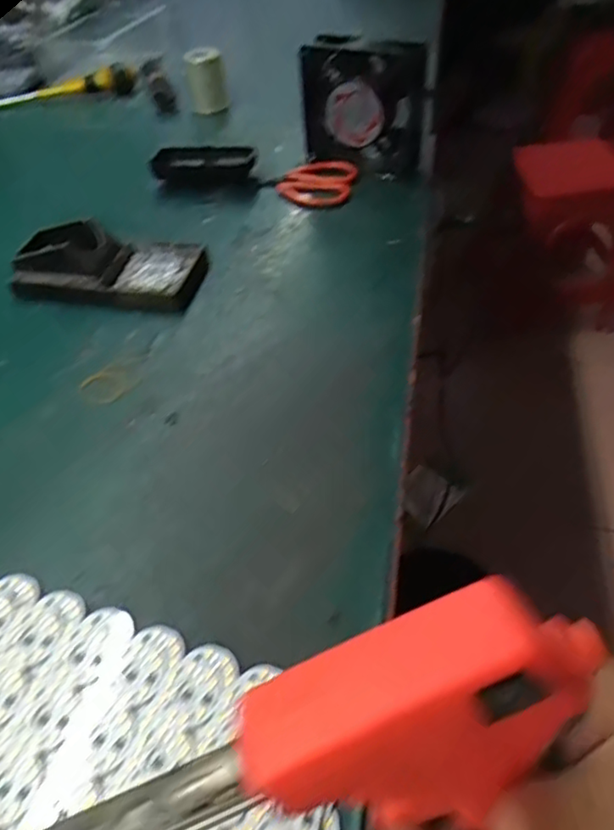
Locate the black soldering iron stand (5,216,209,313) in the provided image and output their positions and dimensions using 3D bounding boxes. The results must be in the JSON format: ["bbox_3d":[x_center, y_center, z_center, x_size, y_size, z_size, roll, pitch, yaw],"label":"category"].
[{"bbox_3d":[-0.173,-0.137,0.522,0.162,0.040,0.087,9,50,10],"label":"black soldering iron stand"}]

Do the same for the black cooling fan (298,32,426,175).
[{"bbox_3d":[0.055,-0.310,0.604,0.125,0.115,0.034,19,52,19],"label":"black cooling fan"}]

